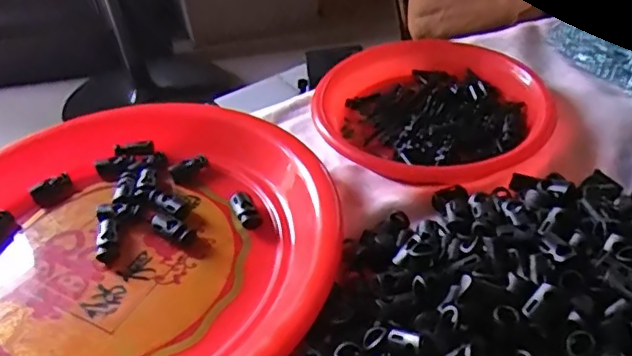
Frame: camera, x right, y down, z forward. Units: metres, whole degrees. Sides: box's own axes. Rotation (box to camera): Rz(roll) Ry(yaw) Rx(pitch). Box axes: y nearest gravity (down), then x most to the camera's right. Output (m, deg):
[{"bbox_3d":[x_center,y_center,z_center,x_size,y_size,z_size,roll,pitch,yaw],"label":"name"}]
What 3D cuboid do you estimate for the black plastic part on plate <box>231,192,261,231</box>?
[{"bbox_3d":[-0.044,0.019,0.358,0.014,0.011,0.025,-19,41,-16],"label":"black plastic part on plate"}]

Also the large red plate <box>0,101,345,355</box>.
[{"bbox_3d":[-0.114,0.038,0.328,0.244,0.030,0.242,-20,41,-17],"label":"large red plate"}]

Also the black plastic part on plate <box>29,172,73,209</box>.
[{"bbox_3d":[-0.179,0.008,0.394,0.015,0.011,0.026,27,50,34],"label":"black plastic part on plate"}]

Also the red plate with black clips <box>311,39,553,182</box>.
[{"bbox_3d":[0.081,-0.057,0.419,0.156,0.023,0.143,-1,40,6],"label":"red plate with black clips"}]

